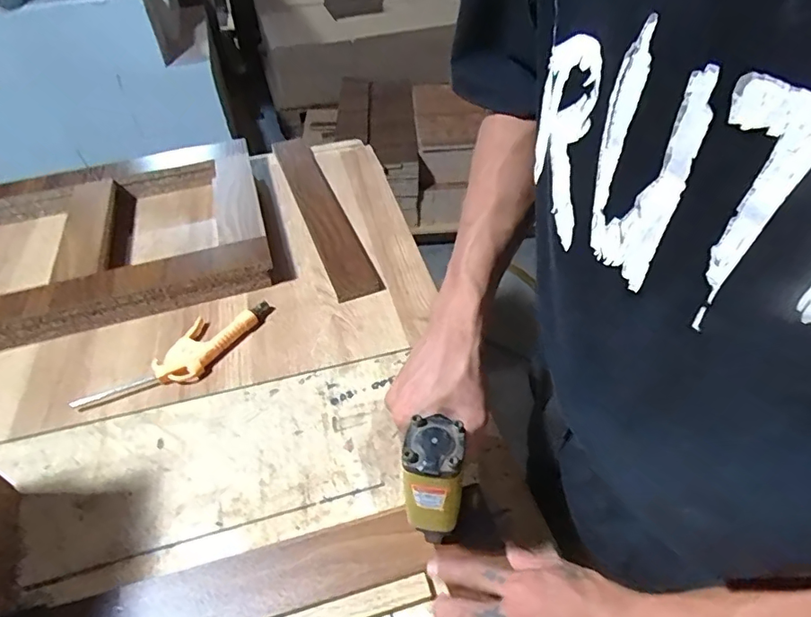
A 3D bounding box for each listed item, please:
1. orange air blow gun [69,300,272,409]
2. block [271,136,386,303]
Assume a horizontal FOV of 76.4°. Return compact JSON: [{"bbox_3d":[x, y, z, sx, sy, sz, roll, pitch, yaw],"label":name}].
[{"bbox_3d":[-0.271,0.056,0.635,0.077,0.024,0.239,27,52,28],"label":"orange air blow gun"},{"bbox_3d":[-0.149,-0.178,0.859,0.066,0.018,0.476,-16,45,-13],"label":"block"}]

